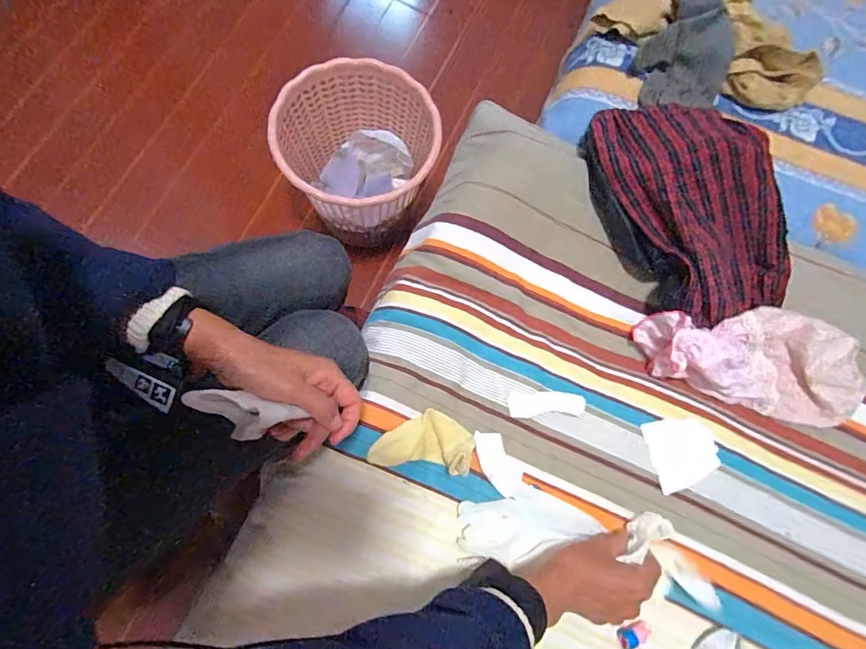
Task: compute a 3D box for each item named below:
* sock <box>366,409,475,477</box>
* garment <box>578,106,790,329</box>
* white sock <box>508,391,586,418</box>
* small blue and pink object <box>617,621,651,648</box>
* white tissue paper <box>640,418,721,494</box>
[{"bbox_3d":[-0.010,0.126,0.502,0.106,0.028,0.061,8,74,1],"label":"sock"},{"bbox_3d":[0.293,-0.152,0.551,0.158,0.113,0.304,-18,75,-7],"label":"garment"},{"bbox_3d":[0.131,0.093,0.531,0.086,0.008,0.029,2,74,-1],"label":"white sock"},{"bbox_3d":[0.203,0.314,0.465,0.031,0.015,0.018,-19,75,-7],"label":"small blue and pink object"},{"bbox_3d":[0.281,0.142,0.519,0.078,0.005,0.074,-15,75,-6],"label":"white tissue paper"}]

